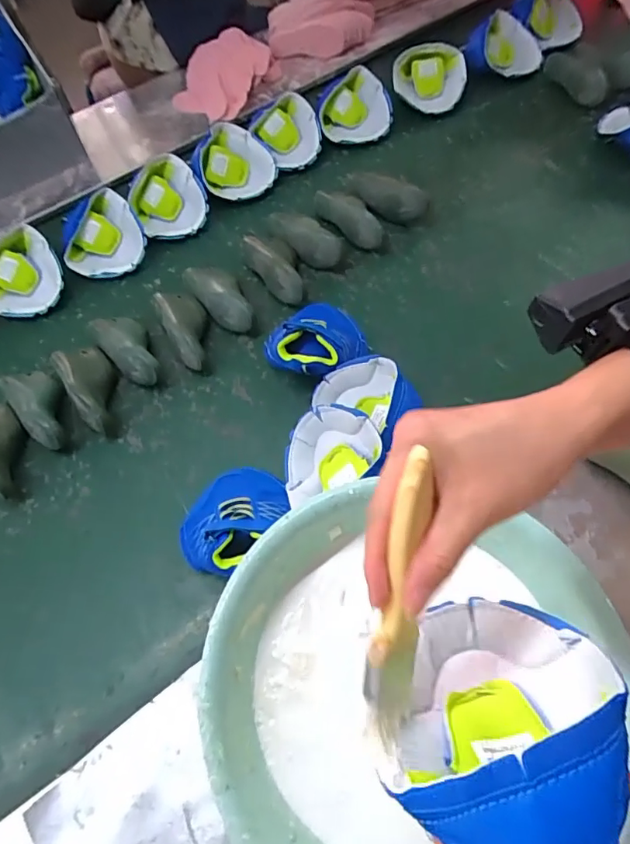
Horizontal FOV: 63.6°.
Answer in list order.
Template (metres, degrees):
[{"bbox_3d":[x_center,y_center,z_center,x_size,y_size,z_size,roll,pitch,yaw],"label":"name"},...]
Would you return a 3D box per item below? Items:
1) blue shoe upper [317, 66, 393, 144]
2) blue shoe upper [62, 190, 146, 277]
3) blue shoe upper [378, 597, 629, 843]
[{"bbox_3d":[0.072,-0.566,0.914,0.130,0.067,0.121,-2,61,6],"label":"blue shoe upper"},{"bbox_3d":[-0.339,-0.292,0.803,0.119,0.065,0.124,-3,61,5],"label":"blue shoe upper"},{"bbox_3d":[0.094,0.153,0.272,0.095,0.105,0.129,22,64,15],"label":"blue shoe upper"}]

